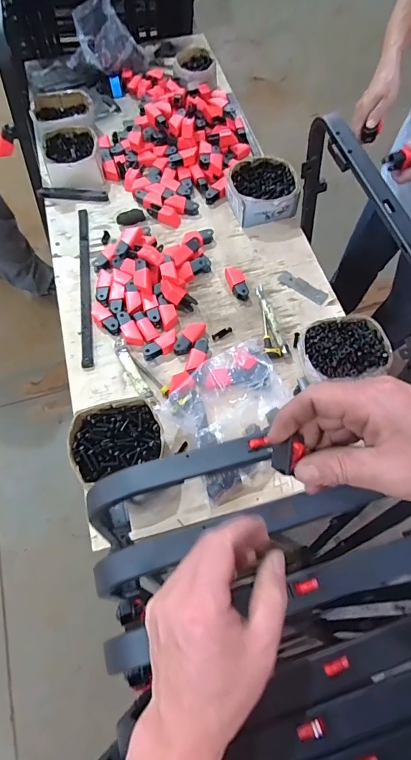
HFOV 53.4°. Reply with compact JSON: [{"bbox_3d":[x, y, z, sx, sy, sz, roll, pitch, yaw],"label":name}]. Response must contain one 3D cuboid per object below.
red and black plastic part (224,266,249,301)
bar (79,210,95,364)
[{"bbox_3d":[0.073,-0.224,0.923,0.041,0.025,0.088,-11,65,-6],"label":"red and black plastic part"},{"bbox_3d":[-0.274,-0.227,0.931,0.024,0.017,0.446,-7,65,-5],"label":"bar"}]

